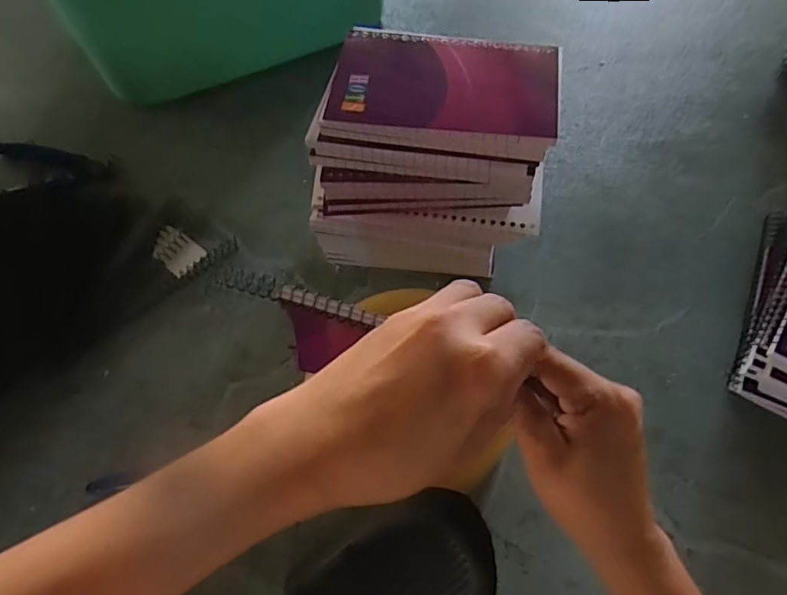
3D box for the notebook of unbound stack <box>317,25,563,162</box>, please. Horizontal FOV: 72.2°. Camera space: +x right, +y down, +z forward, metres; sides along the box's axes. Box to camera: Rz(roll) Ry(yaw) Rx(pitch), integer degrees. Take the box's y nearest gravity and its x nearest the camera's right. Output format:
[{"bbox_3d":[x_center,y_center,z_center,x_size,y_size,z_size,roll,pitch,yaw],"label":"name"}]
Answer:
[{"bbox_3d":[0.032,-0.126,0.324,0.131,0.015,0.084,9,62,8],"label":"notebook of unbound stack"}]

